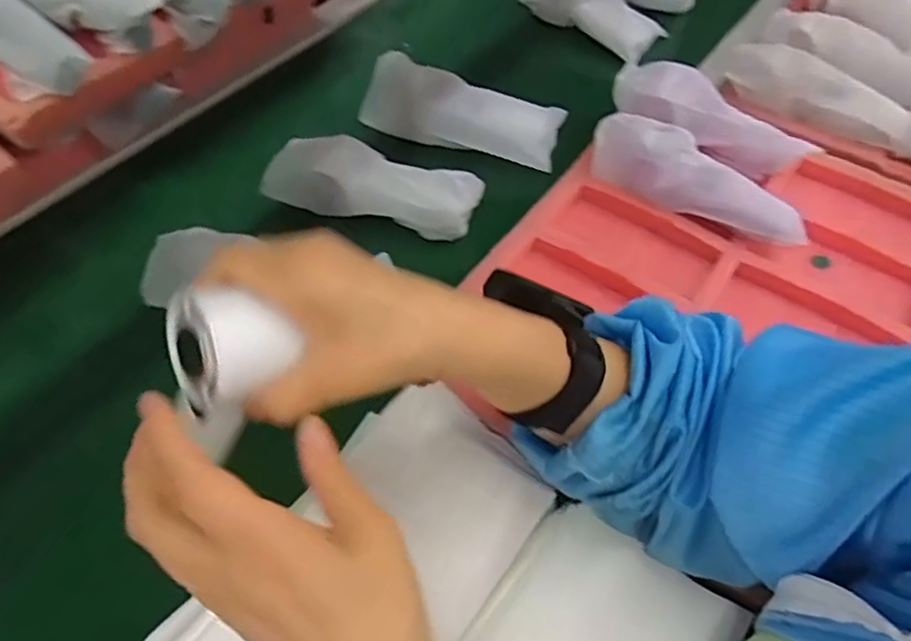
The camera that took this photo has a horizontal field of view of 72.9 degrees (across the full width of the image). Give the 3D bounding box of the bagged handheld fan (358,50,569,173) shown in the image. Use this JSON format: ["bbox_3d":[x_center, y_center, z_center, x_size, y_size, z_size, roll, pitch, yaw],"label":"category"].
[{"bbox_3d":[0.006,-0.219,0.638,0.205,0.066,0.080,12,56,8],"label":"bagged handheld fan"}]

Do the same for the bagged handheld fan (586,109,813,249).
[{"bbox_3d":[0.220,-0.128,0.565,0.199,0.050,0.065,26,59,15],"label":"bagged handheld fan"}]

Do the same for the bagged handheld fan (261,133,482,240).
[{"bbox_3d":[-0.072,-0.128,0.579,0.211,0.062,0.060,12,56,6],"label":"bagged handheld fan"}]

